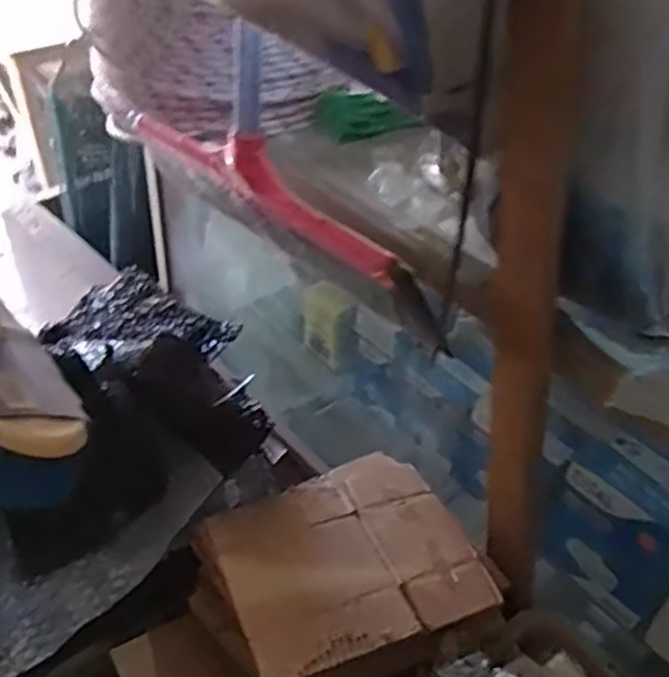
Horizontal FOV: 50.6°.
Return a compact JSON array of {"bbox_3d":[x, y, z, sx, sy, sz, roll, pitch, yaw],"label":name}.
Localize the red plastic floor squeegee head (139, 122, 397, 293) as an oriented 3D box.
[{"bbox_3d":[-0.080,-0.146,0.616,0.028,0.068,0.333,-30,50,-34],"label":"red plastic floor squeegee head"}]

